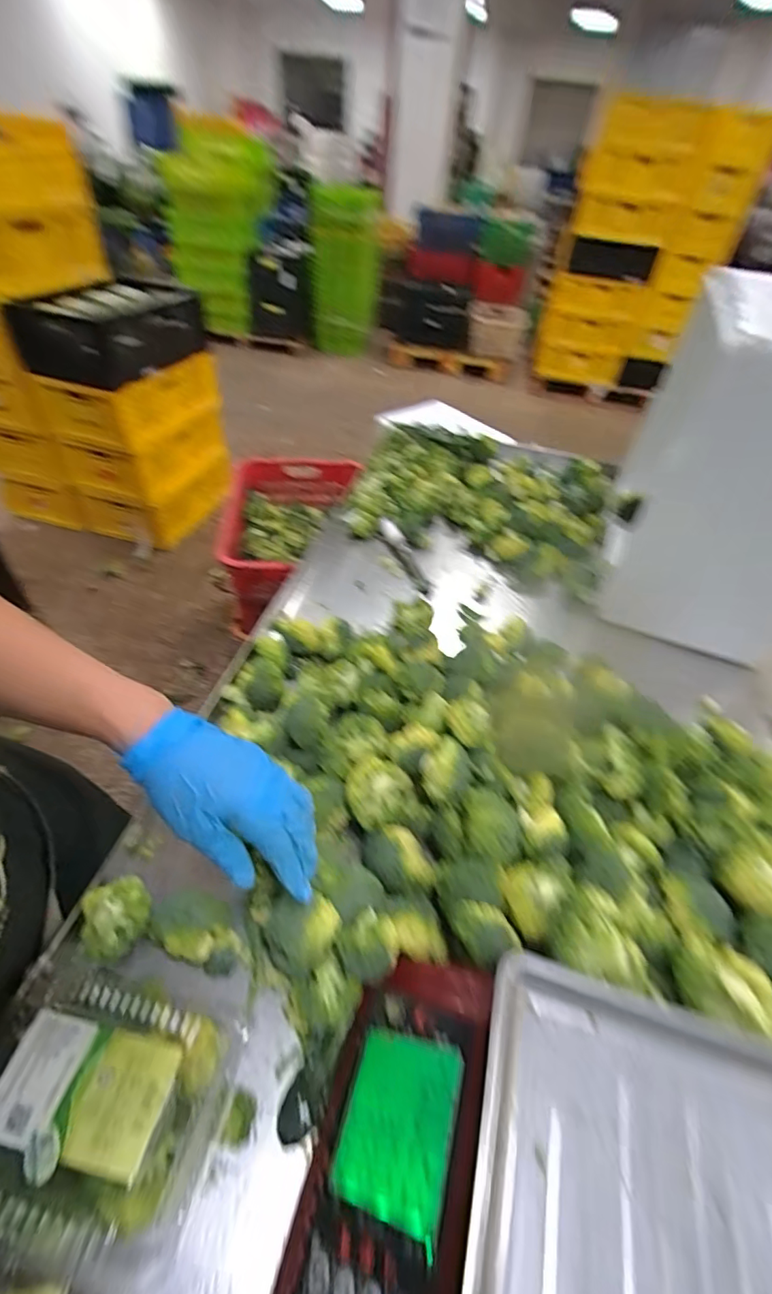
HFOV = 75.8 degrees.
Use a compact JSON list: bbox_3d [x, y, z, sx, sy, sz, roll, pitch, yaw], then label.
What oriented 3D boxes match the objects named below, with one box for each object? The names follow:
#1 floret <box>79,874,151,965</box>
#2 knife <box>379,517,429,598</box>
[{"bbox_3d":[-0.234,0.242,0.437,0.054,0.048,0.056,3,46,-3],"label":"floret"},{"bbox_3d":[0.037,-0.160,0.873,0.034,0.022,0.196,-14,49,-19],"label":"knife"}]

